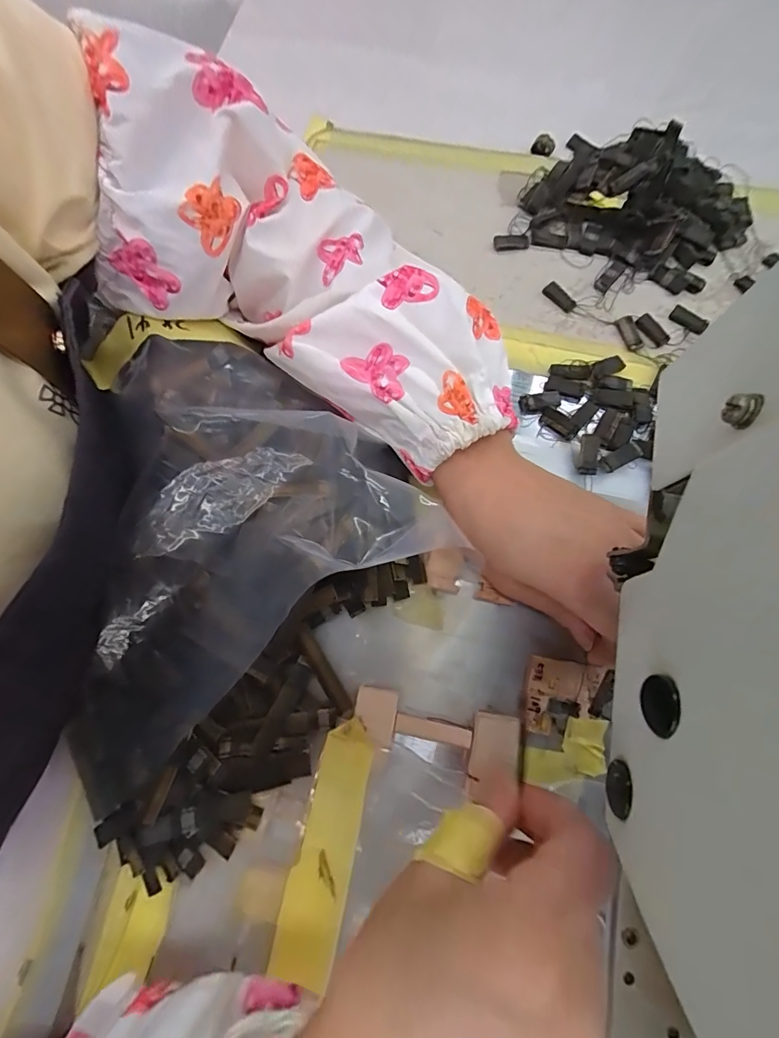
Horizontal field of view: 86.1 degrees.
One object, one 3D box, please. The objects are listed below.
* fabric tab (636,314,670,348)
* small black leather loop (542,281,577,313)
[{"bbox_3d":[0.173,-0.124,0.273,0.012,0.004,0.023,-35,77,-8],"label":"fabric tab"},{"bbox_3d":[0.115,-0.150,0.280,0.011,0.004,0.024,-43,78,-9],"label":"small black leather loop"}]

